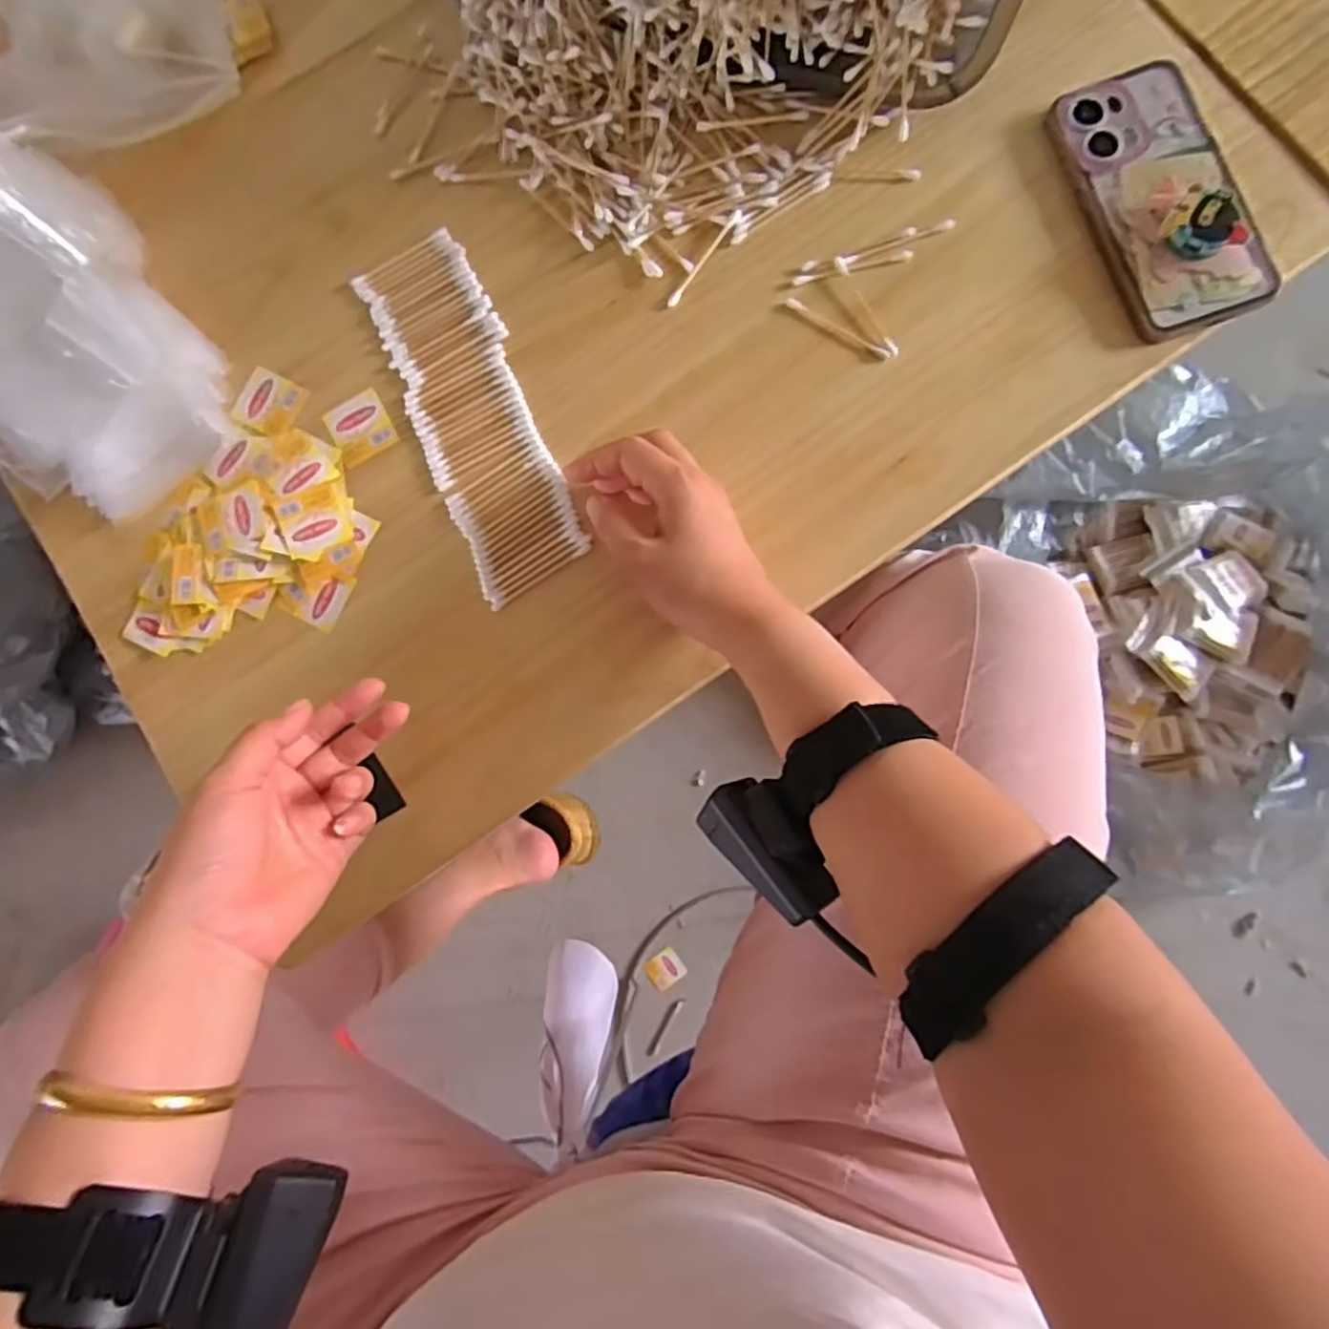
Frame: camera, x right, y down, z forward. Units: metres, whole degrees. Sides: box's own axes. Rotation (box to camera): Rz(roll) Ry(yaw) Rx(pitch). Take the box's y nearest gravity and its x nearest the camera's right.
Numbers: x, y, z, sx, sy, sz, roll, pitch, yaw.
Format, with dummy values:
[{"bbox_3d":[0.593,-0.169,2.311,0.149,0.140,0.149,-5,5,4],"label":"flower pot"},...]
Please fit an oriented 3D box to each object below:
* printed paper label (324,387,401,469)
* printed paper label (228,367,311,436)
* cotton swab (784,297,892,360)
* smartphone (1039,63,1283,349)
[{"bbox_3d":[-0.197,-0.153,0.462,0.038,0.004,0.042,-30,81,-3],"label":"printed paper label"},{"bbox_3d":[-0.259,-0.171,0.469,0.041,0.004,0.038,27,88,6],"label":"printed paper label"},{"bbox_3d":[0.105,-0.205,0.433,0.072,0.004,0.006,34,89,7],"label":"cotton swab"},{"bbox_3d":[0.293,-0.277,0.417,0.080,0.025,0.161,-17,84,3],"label":"smartphone"}]

